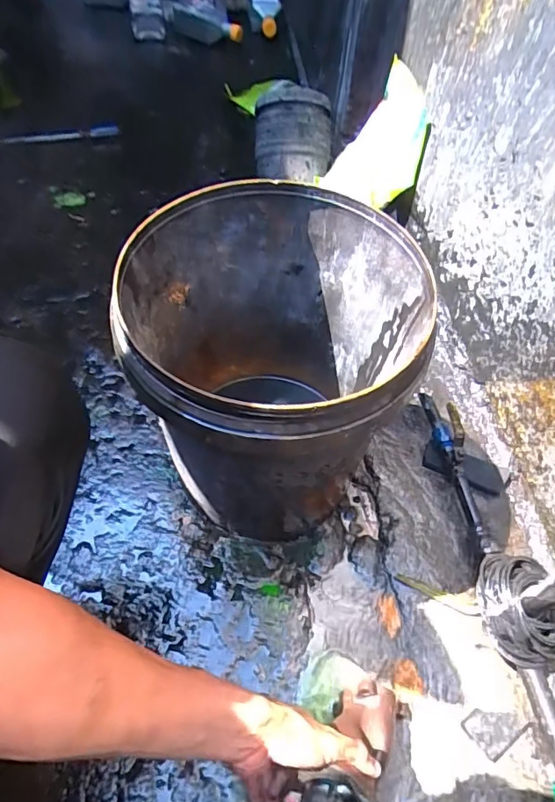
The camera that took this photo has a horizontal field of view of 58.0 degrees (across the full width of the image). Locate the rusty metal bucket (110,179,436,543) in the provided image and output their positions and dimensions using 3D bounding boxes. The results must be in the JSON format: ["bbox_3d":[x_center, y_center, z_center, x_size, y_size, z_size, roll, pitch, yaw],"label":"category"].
[{"bbox_3d":[-0.010,-0.013,0.616,0.289,0.361,0.301,2,55,-3],"label":"rusty metal bucket"}]

